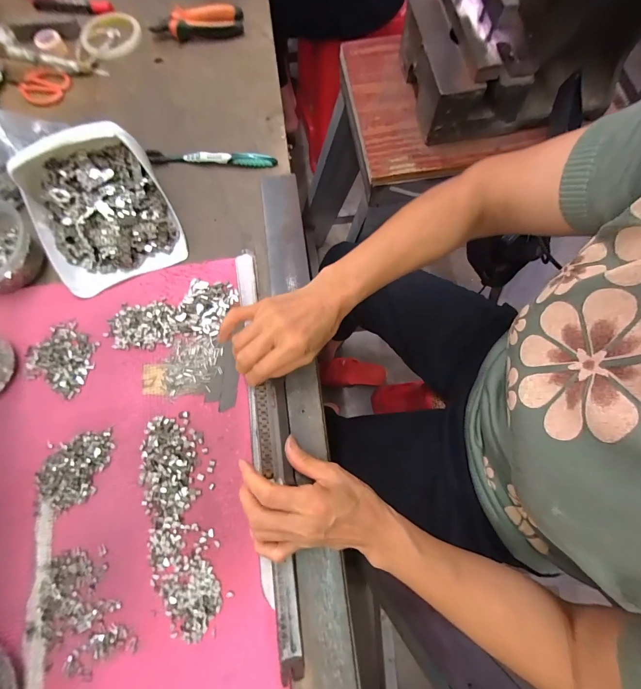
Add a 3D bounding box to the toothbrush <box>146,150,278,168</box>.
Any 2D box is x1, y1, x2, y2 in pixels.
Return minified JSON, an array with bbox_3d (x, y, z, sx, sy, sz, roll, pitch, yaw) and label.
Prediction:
[{"bbox_3d":[-0.153,-0.263,0.467,0.179,0.012,0.016,2,74,2],"label":"toothbrush"}]

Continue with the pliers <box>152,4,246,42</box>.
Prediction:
[{"bbox_3d":[-0.202,-0.531,0.546,0.144,0.034,0.038,-6,74,0],"label":"pliers"}]

